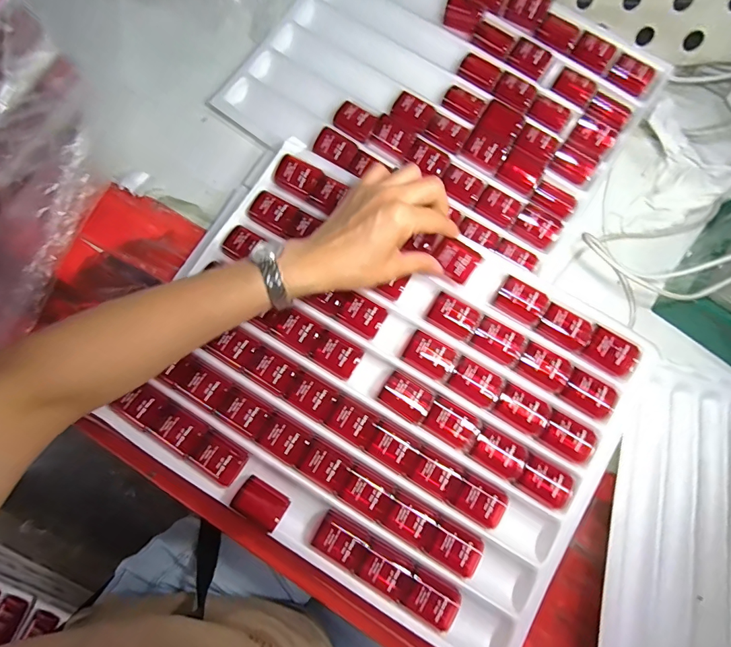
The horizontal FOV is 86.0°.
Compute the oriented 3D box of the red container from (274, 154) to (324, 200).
[{"bbox_3d":[-0.064,-0.139,0.370,0.042,0.013,0.031,32,78,6],"label":"red container"}]

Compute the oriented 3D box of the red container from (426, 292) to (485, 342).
[{"bbox_3d":[0.079,-0.005,0.349,0.043,0.015,0.028,31,78,5],"label":"red container"}]

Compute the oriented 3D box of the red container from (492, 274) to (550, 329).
[{"bbox_3d":[0.139,-0.019,0.352,0.042,0.022,0.029,31,78,5],"label":"red container"}]

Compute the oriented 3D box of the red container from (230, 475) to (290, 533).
[{"bbox_3d":[-0.084,0.146,0.318,0.042,0.017,0.030,40,46,0],"label":"red container"}]

